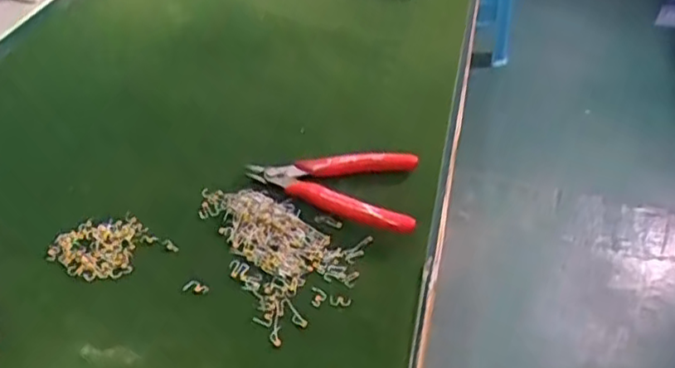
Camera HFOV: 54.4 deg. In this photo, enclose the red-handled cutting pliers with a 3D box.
[{"bbox_3d":[-0.001,-0.005,0.469,0.121,0.020,0.064,15,41,9],"label":"red-handled cutting pliers"}]

